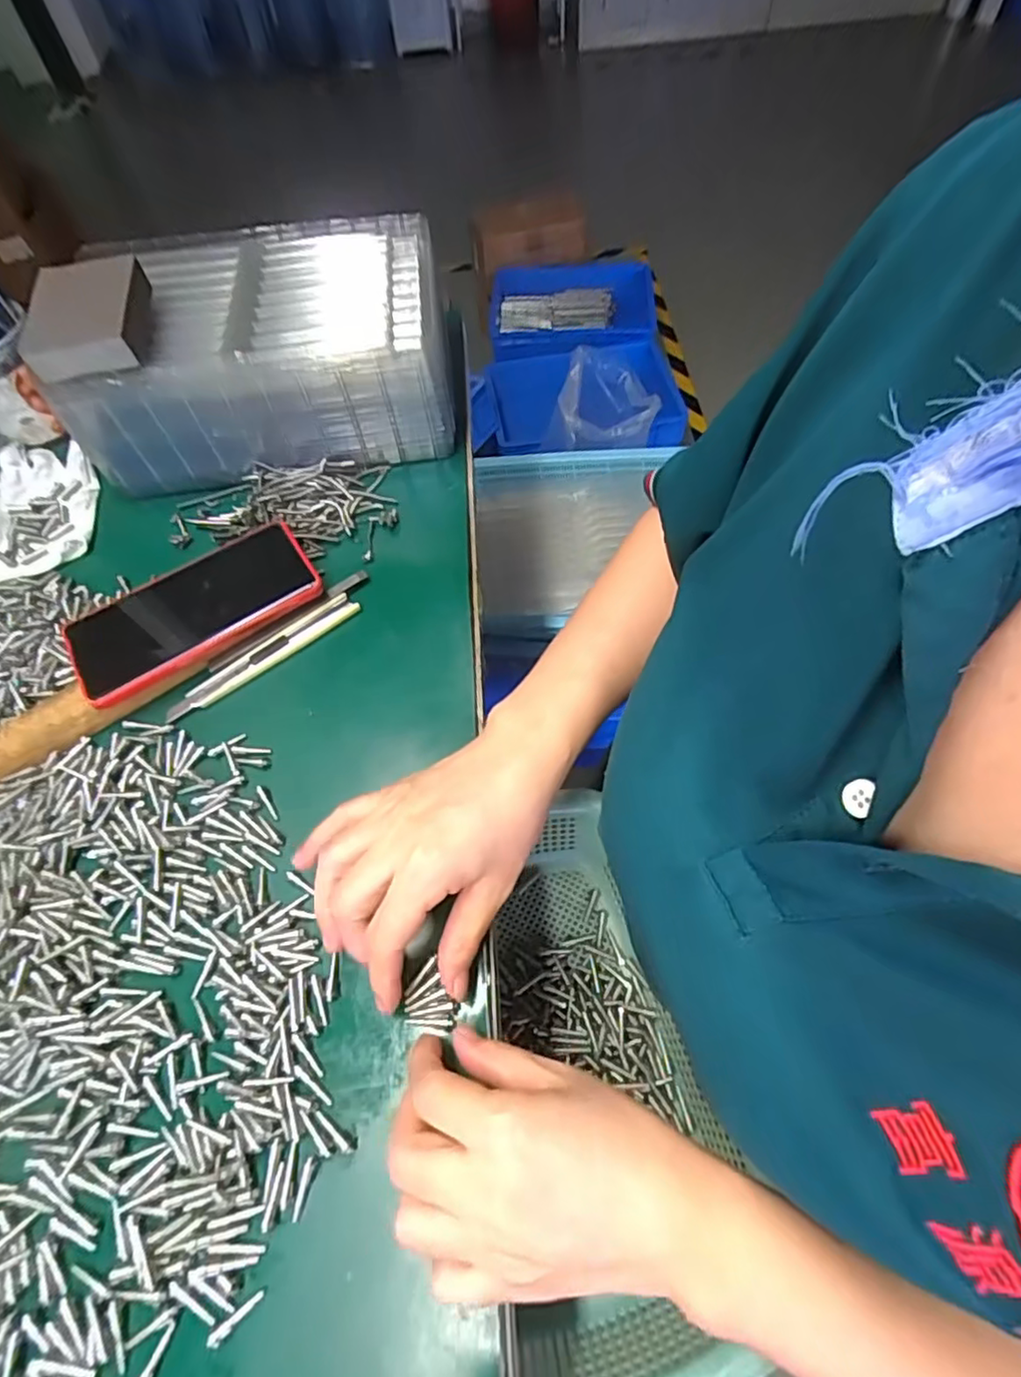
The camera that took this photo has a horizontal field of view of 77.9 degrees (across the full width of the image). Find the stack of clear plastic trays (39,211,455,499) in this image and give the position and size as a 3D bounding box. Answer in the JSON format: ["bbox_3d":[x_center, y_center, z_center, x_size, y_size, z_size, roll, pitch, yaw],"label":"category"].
[{"bbox_3d":[-0.189,-0.266,0.514,0.267,0.123,0.173,-3,60,-1],"label":"stack of clear plastic trays"}]

